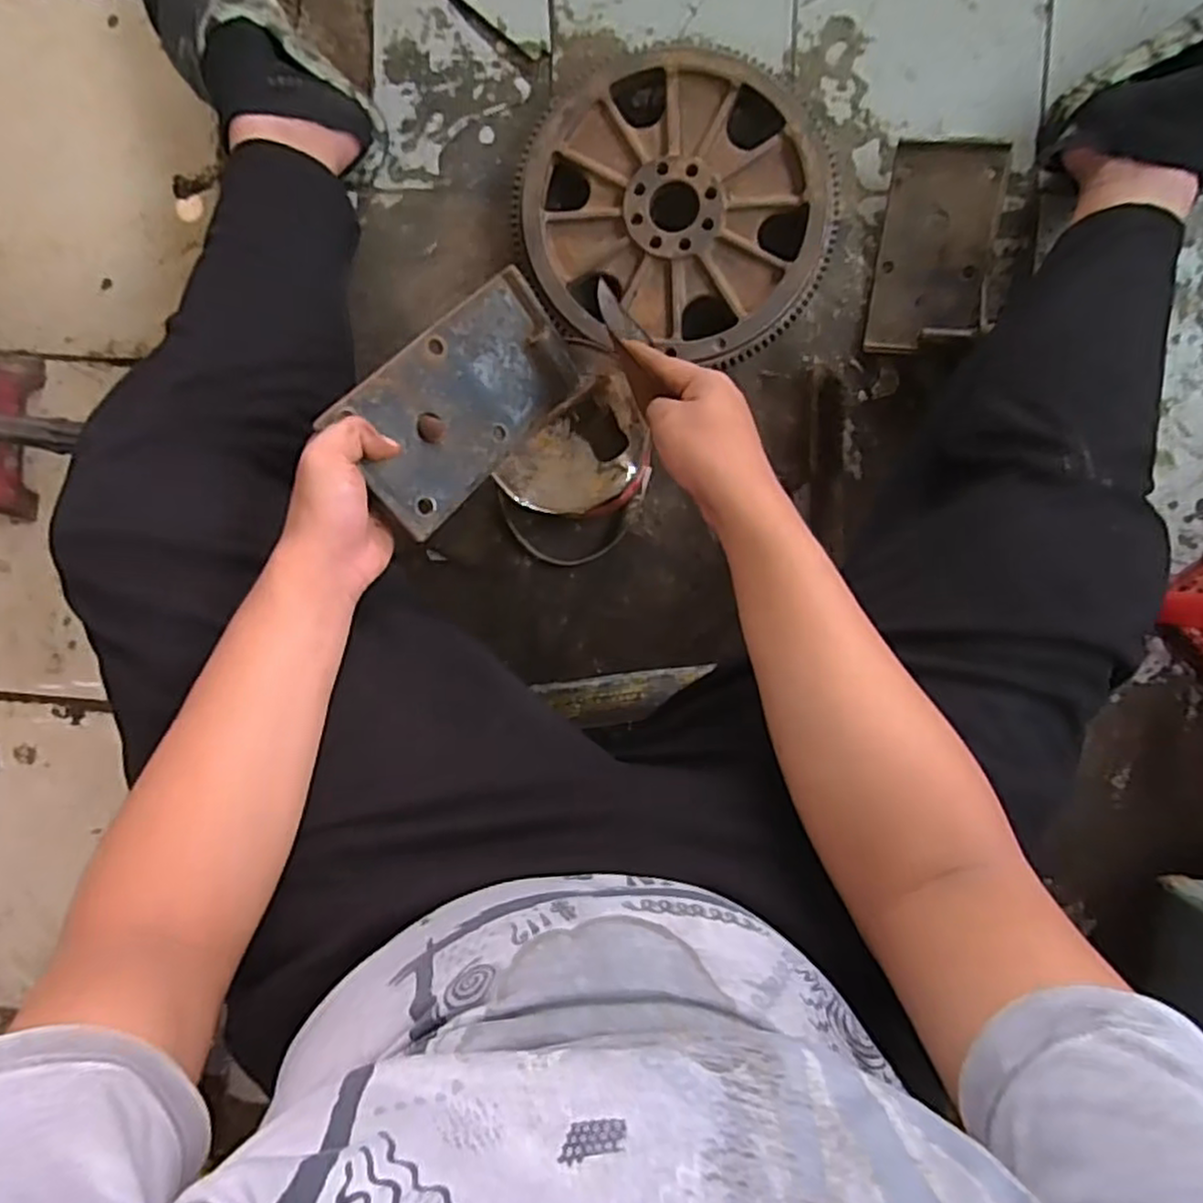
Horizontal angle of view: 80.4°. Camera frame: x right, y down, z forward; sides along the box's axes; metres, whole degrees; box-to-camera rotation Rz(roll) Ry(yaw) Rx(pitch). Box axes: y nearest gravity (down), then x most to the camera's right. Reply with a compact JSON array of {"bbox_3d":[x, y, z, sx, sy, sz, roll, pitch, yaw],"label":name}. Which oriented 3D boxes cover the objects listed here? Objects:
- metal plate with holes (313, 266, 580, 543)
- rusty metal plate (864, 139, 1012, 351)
[{"bbox_3d":[-0.100,-0.146,0.525,0.194,0.026,0.105,-49,120,-23],"label":"metal plate with holes"},{"bbox_3d":[0.338,-0.354,0.710,0.105,0.042,0.197,6,96,3],"label":"rusty metal plate"}]

